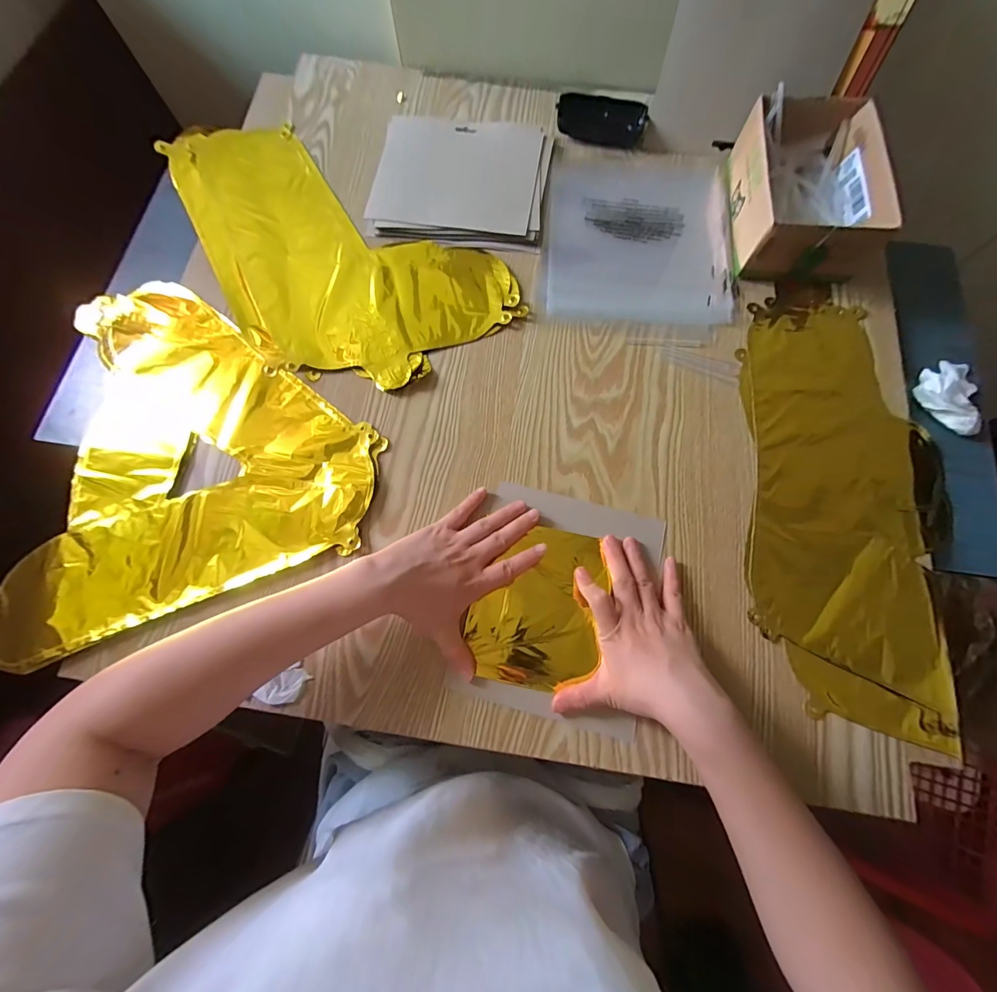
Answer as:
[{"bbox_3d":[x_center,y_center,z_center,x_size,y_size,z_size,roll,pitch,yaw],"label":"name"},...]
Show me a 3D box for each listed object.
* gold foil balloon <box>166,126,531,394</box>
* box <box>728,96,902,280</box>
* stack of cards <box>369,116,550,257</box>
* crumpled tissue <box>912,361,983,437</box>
[{"bbox_3d":[-0.210,-0.279,0.486,0.442,0.018,0.232,37,77,11],"label":"gold foil balloon"},{"bbox_3d":[0.344,-0.343,0.479,0.135,0.069,0.199,6,73,2],"label":"box"},{"bbox_3d":[-0.045,-0.377,0.510,0.202,0.014,0.174,5,73,2],"label":"stack of cards"},{"bbox_3d":[0.469,-0.110,0.441,0.058,0.018,0.084,12,74,4],"label":"crumpled tissue"}]

